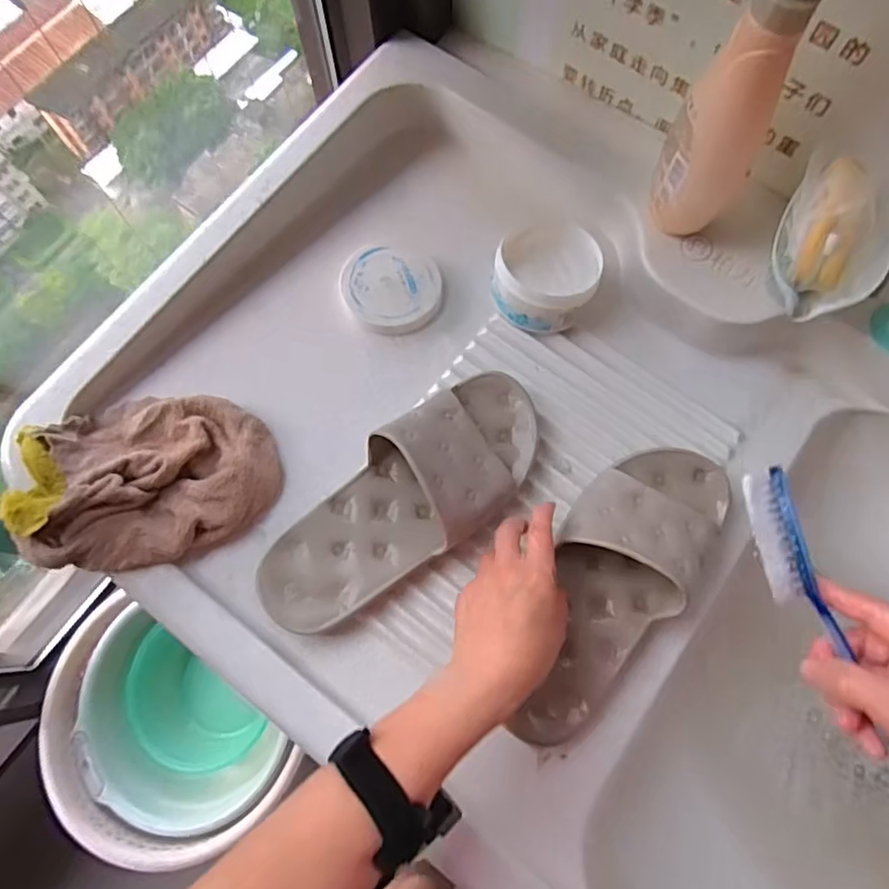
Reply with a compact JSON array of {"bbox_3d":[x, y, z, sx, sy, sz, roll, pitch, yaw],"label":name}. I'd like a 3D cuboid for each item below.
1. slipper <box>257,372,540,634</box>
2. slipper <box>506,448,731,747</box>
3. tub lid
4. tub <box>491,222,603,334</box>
[{"bbox_3d":[-0.027,0.041,0.482,0.257,0.074,0.100,-39,77,-9],"label":"slipper"},{"bbox_3d":[0.131,0.104,0.466,0.100,0.059,0.254,30,75,9],"label":"slipper"},{"bbox_3d":[-0.049,-0.147,0.578,0.092,0.011,0.089,0,74,1],"label":"tub lid"},{"bbox_3d":[0.094,-0.157,0.571,0.090,0.048,0.100,23,76,7],"label":"tub"}]

